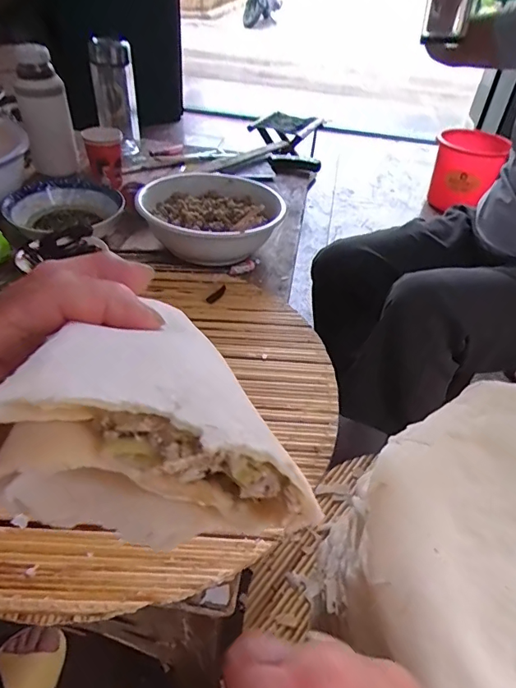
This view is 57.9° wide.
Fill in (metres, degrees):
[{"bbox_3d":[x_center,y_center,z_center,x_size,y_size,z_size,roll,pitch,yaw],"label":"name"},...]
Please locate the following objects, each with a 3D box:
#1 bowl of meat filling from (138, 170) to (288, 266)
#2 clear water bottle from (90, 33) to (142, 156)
[{"bbox_3d":[-0.064,-0.214,0.773,0.205,0.067,0.230,-30,53,-33],"label":"bowl of meat filling"},{"bbox_3d":[-0.325,-0.568,1.073,0.092,0.234,0.108,-6,44,-12],"label":"clear water bottle"}]

